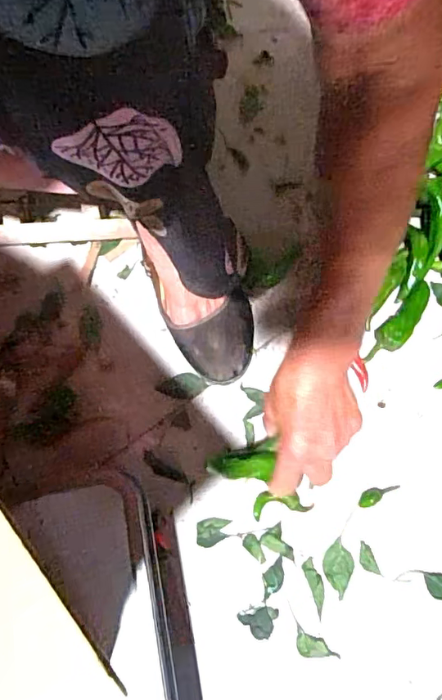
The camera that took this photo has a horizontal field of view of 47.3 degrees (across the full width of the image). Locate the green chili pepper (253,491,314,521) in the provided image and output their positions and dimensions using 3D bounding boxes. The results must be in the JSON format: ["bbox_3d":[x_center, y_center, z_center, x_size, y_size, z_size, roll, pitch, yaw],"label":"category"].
[{"bbox_3d":[0.060,0.150,0.497,0.059,0.016,0.025,-10,72,-2],"label":"green chili pepper"}]

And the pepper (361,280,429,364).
[{"bbox_3d":[0.190,-0.026,0.538,0.029,0.033,0.102,40,77,16],"label":"pepper"}]

